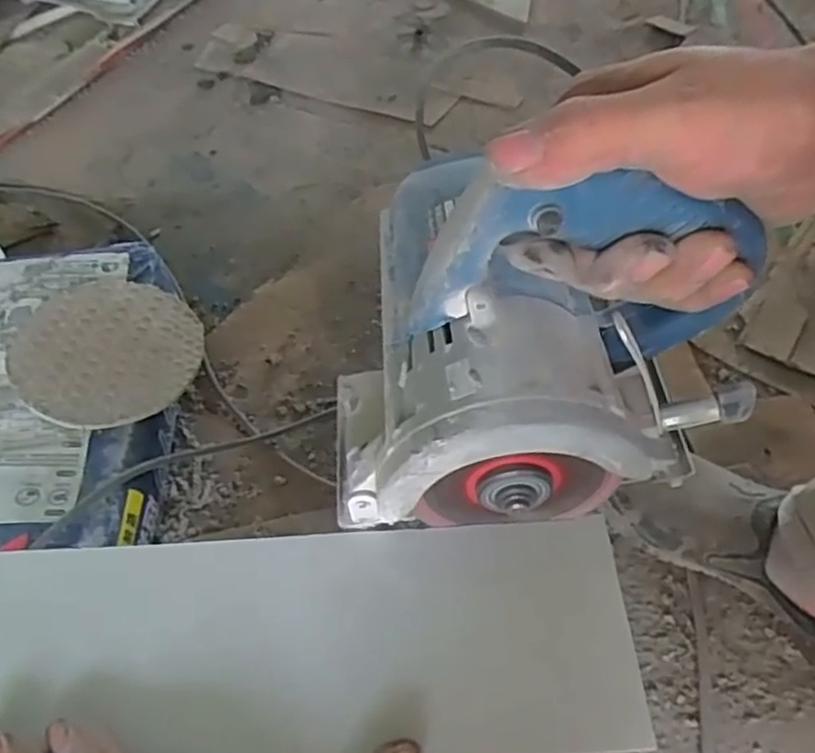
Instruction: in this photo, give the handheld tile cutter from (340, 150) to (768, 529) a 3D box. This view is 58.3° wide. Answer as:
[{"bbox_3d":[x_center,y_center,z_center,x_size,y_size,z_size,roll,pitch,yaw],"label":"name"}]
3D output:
[{"bbox_3d":[0.051,-0.038,0.352,0.167,0.161,0.182,-2,55,-3],"label":"handheld tile cutter"}]

